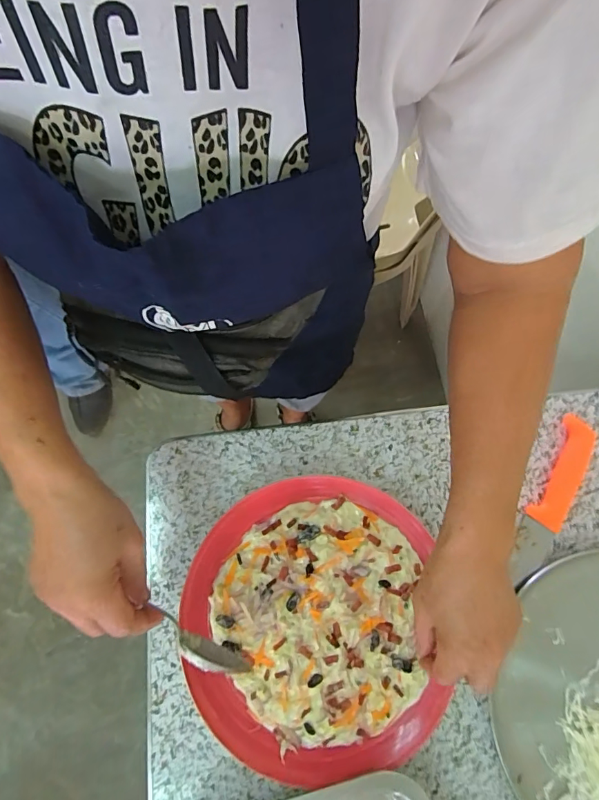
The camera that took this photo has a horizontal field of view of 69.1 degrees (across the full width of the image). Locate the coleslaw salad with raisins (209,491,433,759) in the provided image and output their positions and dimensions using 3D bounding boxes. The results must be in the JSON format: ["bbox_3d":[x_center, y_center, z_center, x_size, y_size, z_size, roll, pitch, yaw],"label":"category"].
[{"bbox_3d":[0.024,0.206,0.415,0.195,0.016,0.201,0,74,1],"label":"coleslaw salad with raisins"}]

